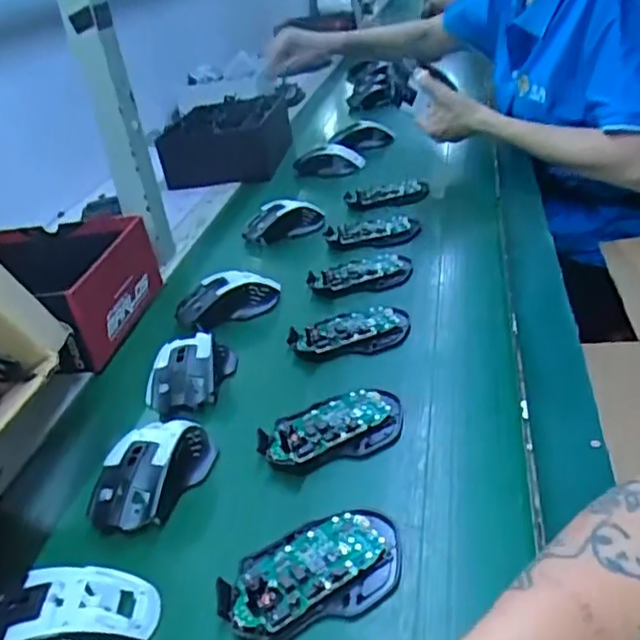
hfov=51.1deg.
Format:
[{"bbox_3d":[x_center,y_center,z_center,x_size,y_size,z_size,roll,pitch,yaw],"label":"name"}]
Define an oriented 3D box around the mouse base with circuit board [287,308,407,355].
[{"bbox_3d":[0.028,0.006,0.639,0.113,0.016,0.065,-9,32,3],"label":"mouse base with circuit board"}]

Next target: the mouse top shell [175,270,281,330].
[{"bbox_3d":[-0.098,-0.025,0.712,0.111,0.034,0.059,-14,32,-6],"label":"mouse top shell"}]

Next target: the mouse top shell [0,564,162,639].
[{"bbox_3d":[-0.153,0.177,0.389,0.107,0.032,0.061,-11,32,0],"label":"mouse top shell"}]

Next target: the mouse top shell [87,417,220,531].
[{"bbox_3d":[-0.123,0.110,0.495,0.062,0.036,0.106,4,34,23],"label":"mouse top shell"}]

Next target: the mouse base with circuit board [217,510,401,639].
[{"bbox_3d":[-0.005,0.152,0.410,0.113,0.018,0.071,-17,32,-10],"label":"mouse base with circuit board"}]

